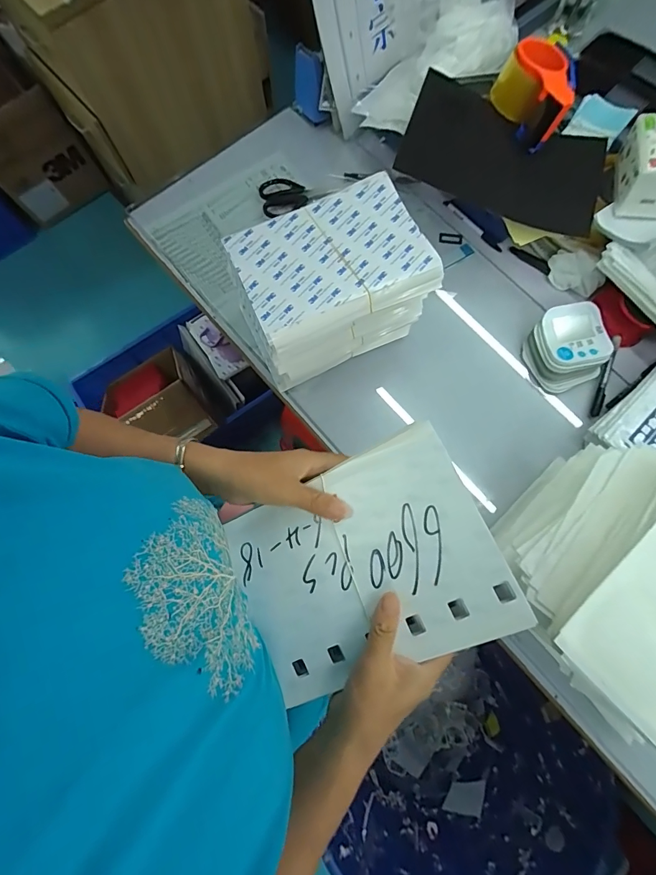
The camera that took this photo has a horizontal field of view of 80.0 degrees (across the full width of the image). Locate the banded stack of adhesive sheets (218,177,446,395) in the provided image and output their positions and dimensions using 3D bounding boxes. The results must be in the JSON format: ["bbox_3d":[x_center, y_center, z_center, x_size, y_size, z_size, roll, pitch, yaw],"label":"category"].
[{"bbox_3d":[0.002,-0.202,0.570,0.242,0.187,0.164,-25,77,-4],"label":"banded stack of adhesive sheets"}]

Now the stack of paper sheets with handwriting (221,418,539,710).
[{"bbox_3d":[0.026,0.111,0.337,0.217,0.012,0.169,-28,76,13],"label":"stack of paper sheets with handwriting"}]

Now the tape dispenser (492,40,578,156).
[{"bbox_3d":[0.327,-0.535,0.605,0.093,0.067,0.132,-25,77,-4],"label":"tape dispenser"}]

